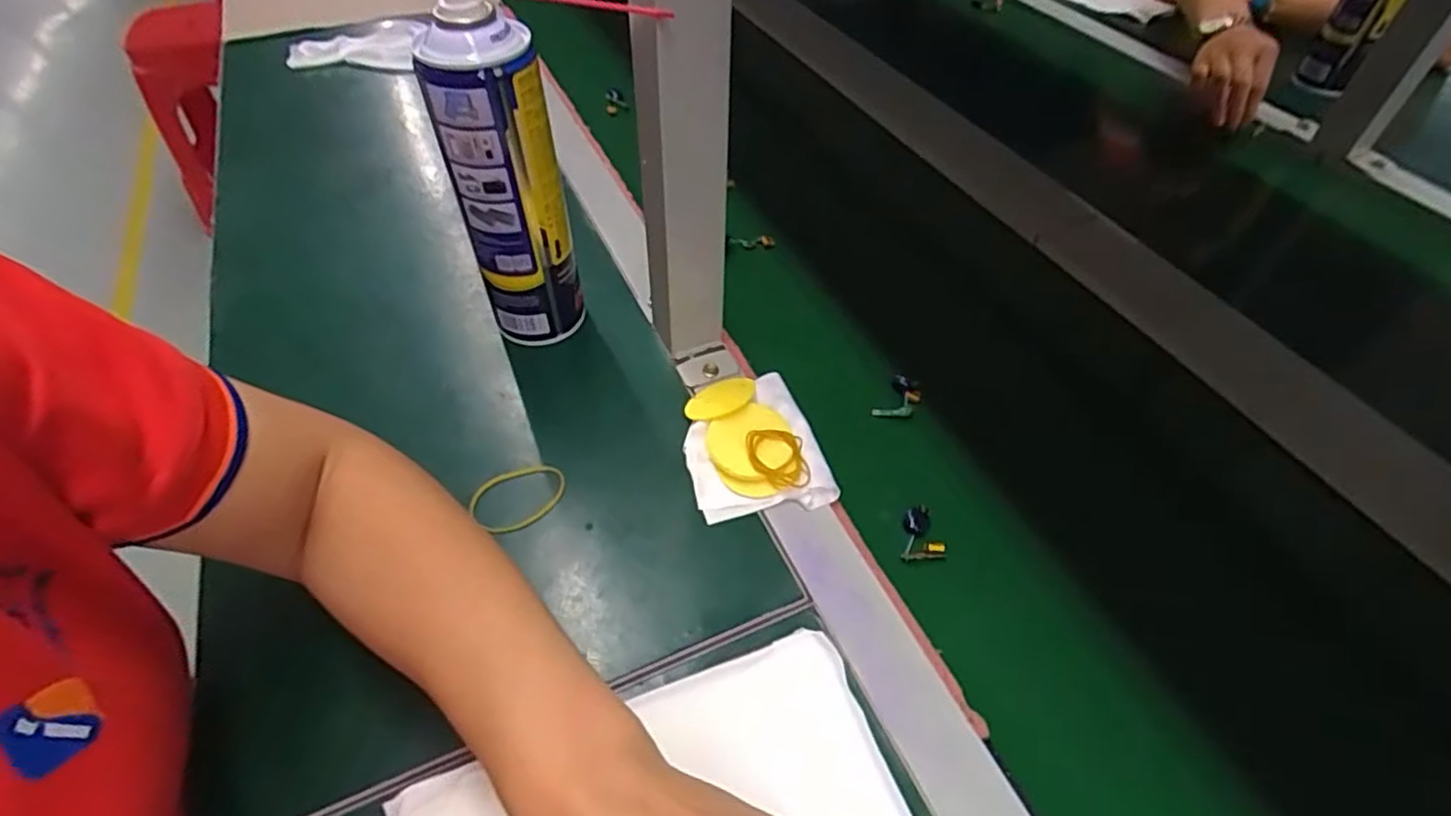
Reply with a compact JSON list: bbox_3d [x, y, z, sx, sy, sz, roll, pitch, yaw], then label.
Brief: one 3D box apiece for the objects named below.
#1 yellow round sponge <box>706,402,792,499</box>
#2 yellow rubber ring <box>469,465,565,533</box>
[{"bbox_3d":[0.017,0.026,0.430,0.052,0.008,0.059,-22,64,-8],"label":"yellow round sponge"},{"bbox_3d":[-0.125,0.054,0.418,0.057,0.005,0.035,-27,87,-22],"label":"yellow rubber ring"}]

